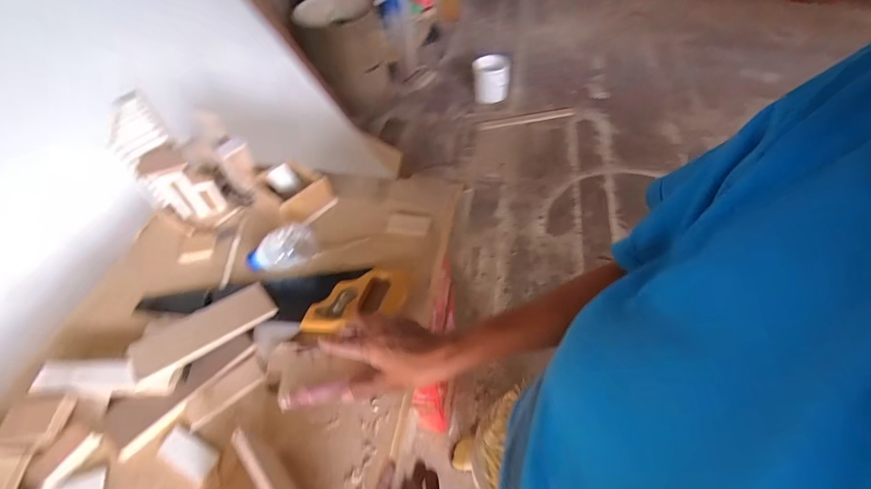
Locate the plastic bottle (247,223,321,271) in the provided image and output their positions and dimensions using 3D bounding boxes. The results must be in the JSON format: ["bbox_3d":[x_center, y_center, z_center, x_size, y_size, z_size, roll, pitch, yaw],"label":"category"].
[{"bbox_3d":[-0.242,0.008,0.616,0.107,0.051,0.070,-27,54,-16],"label":"plastic bottle"}]

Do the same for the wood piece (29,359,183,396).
[{"bbox_3d":[-0.417,0.168,0.502,0.188,0.022,0.041,-1,51,4],"label":"wood piece"}]

